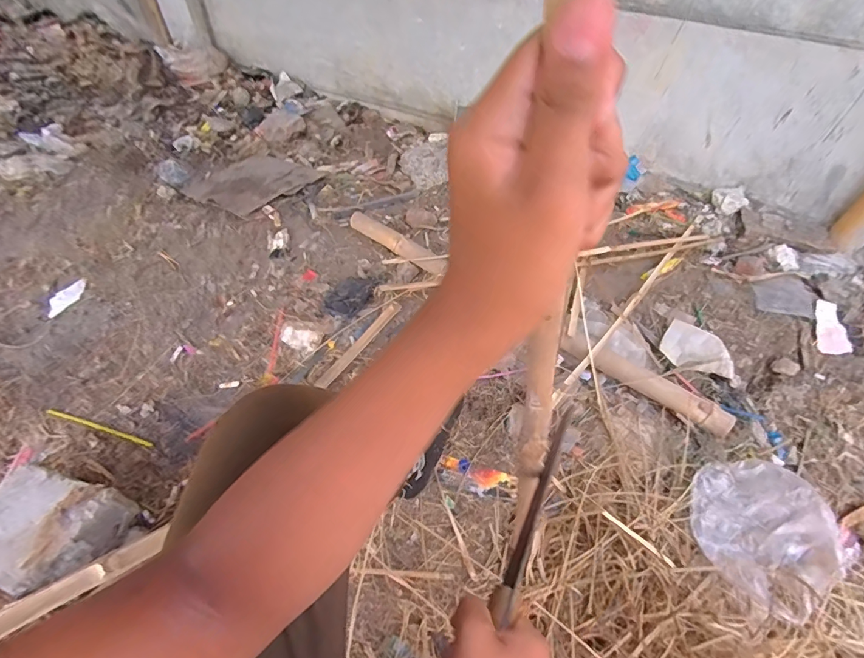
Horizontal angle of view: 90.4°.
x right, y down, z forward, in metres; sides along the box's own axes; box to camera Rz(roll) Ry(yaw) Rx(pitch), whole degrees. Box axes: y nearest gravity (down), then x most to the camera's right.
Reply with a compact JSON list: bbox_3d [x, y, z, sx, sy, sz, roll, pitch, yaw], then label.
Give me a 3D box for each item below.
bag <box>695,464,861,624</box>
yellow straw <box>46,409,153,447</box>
[{"bbox_3d":[0.498,0.296,0.650,0.182,0.080,0.189,-32,59,-24],"label":"bag"},{"bbox_3d":[-0.643,0.189,0.827,0.239,0.006,0.012,14,54,10],"label":"yellow straw"}]

